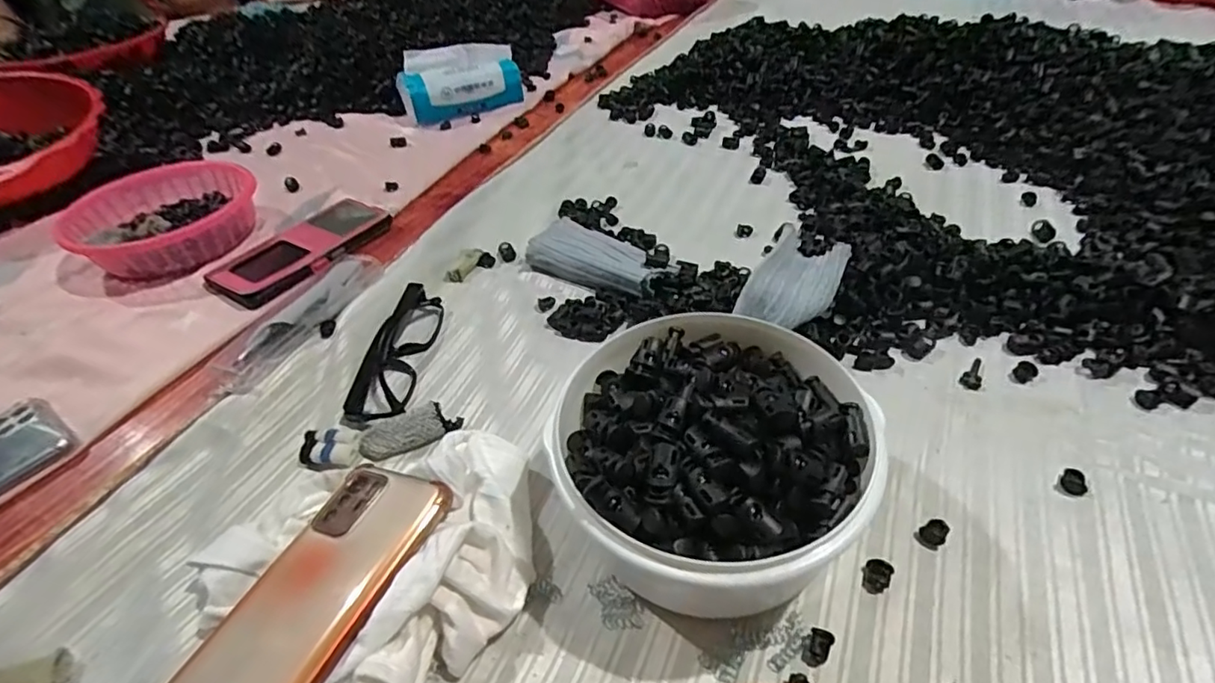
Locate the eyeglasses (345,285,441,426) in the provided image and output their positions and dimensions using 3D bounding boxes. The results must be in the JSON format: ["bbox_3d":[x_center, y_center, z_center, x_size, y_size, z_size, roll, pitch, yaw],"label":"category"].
[{"bbox_3d":[-0.154,0.003,0.431,0.031,0.026,0.134,-1,43,6],"label":"eyeglasses"}]

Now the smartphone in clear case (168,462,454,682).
[{"bbox_3d":[-0.149,0.129,0.276,0.075,0.008,0.157,4,44,28],"label":"smartphone in clear case"}]

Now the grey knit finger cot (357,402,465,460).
[{"bbox_3d":[-0.130,0.058,0.379,0.062,0.019,0.026,-13,43,-6],"label":"grey knit finger cot"}]

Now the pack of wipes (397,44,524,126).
[{"bbox_3d":[-0.206,-0.364,0.808,0.164,0.074,0.082,-17,44,-11],"label":"pack of wipes"}]

